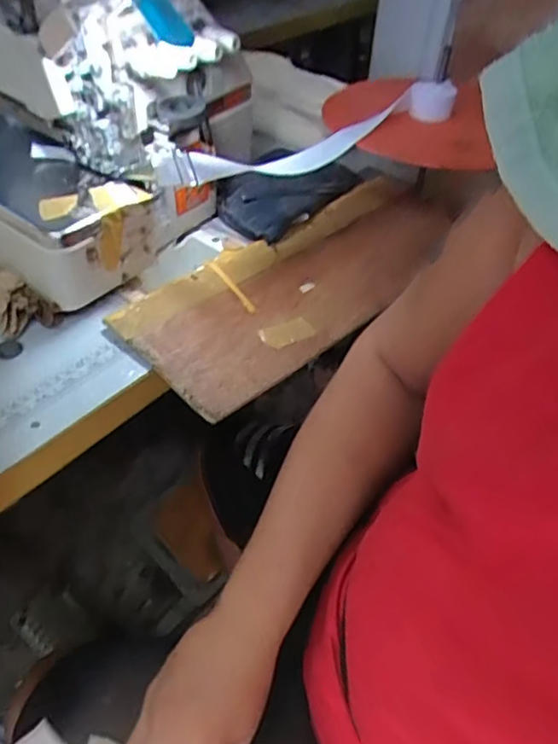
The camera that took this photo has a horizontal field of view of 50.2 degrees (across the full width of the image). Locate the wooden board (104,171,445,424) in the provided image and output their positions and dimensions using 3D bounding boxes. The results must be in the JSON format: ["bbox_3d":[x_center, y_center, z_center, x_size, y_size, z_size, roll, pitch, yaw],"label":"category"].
[{"bbox_3d":[0.036,-0.101,0.602,0.397,0.025,0.146,-32,54,-33],"label":"wooden board"}]

